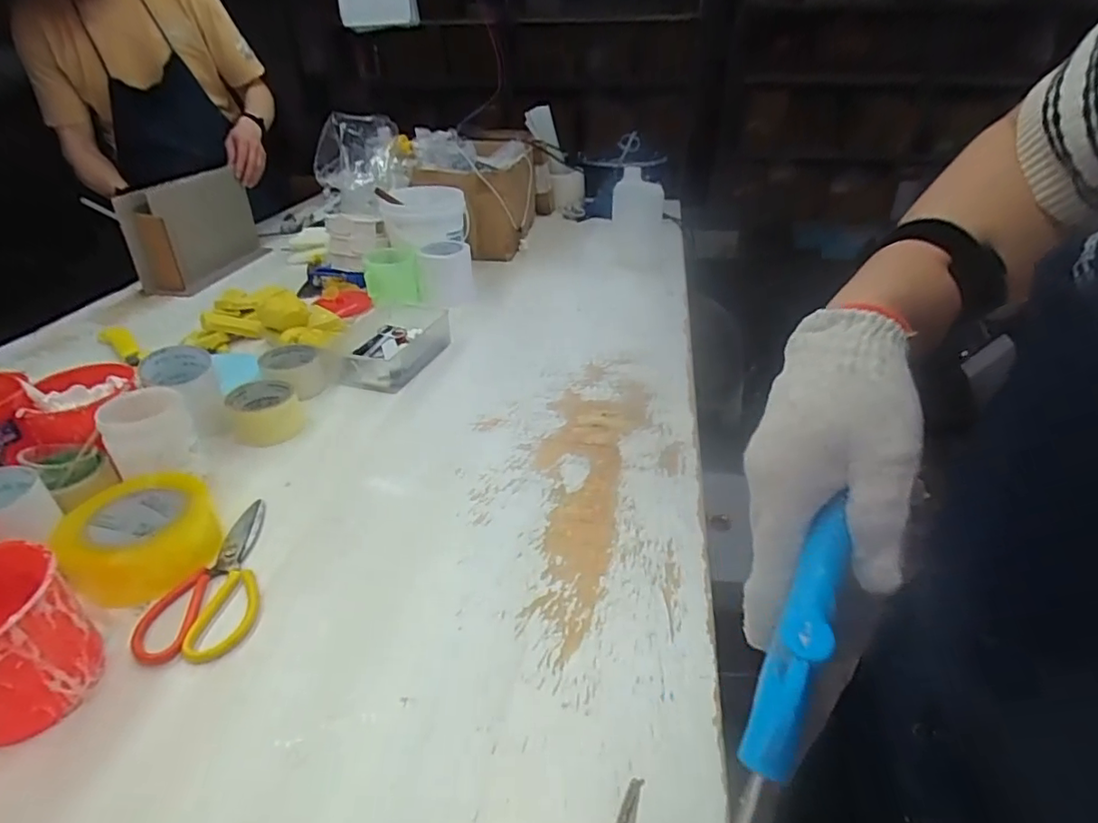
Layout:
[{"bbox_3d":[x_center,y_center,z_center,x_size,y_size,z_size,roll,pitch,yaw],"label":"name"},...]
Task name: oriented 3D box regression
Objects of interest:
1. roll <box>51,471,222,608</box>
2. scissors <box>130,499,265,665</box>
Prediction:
[{"bbox_3d":[-0.408,0.124,0.584,0.128,0.059,0.126,0,33,0],"label":"roll"},{"bbox_3d":[-0.332,0.159,0.579,0.098,0.010,0.199,-5,34,-8],"label":"scissors"}]

